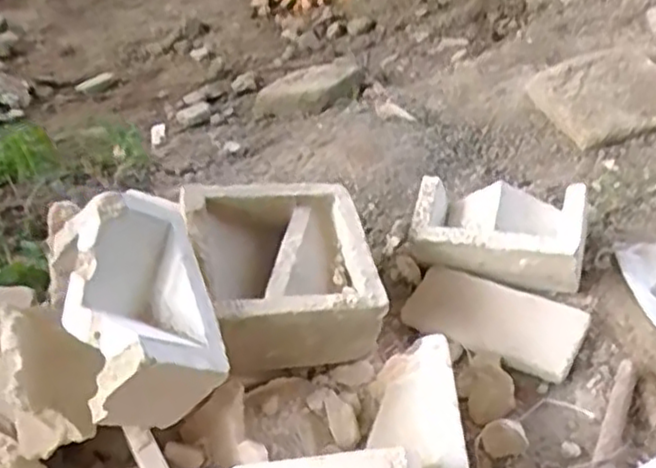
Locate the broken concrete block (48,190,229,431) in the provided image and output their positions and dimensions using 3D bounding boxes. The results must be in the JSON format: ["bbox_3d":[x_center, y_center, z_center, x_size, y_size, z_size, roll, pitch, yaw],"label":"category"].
[{"bbox_3d":[-0.184,0.067,0.711,0.114,0.098,0.211,16,37,-45],"label":"broken concrete block"}]

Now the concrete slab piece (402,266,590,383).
[{"bbox_3d":[0.196,0.104,0.871,0.200,0.024,0.101,16,45,26],"label":"concrete slab piece"}]

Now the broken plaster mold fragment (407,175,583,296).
[{"bbox_3d":[0.218,0.001,0.926,0.209,0.109,0.112,1,50,19],"label":"broken plaster mold fragment"}]

